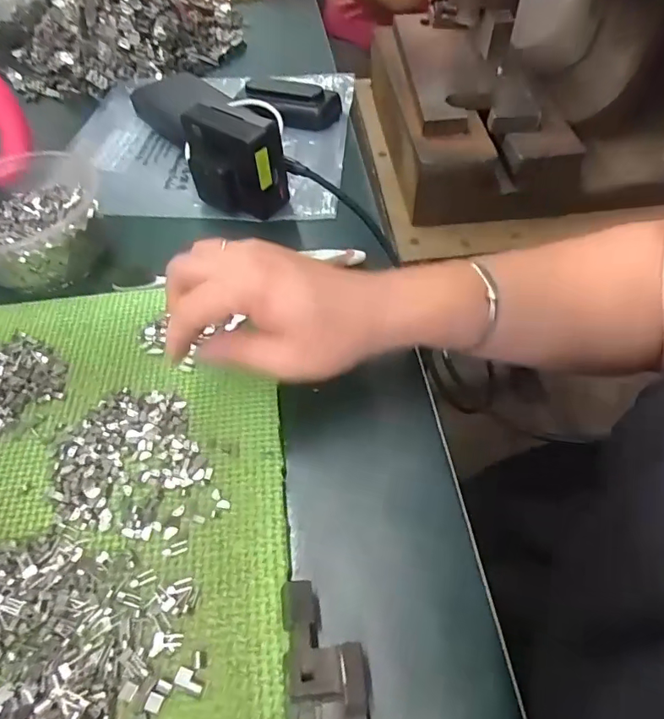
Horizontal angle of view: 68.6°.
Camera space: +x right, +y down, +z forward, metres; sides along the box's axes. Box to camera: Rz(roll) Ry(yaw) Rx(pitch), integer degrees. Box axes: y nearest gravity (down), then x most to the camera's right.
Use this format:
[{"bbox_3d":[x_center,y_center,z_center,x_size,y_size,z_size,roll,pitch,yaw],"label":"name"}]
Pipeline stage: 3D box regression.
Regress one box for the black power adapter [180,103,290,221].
[{"bbox_3d":[-0.077,-0.155,0.381,0.073,0.076,0.034,23,58,19],"label":"black power adapter"}]

